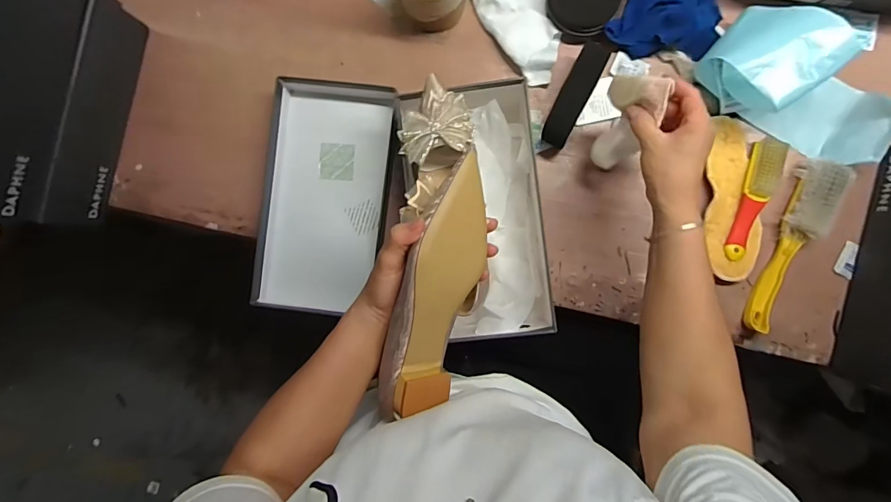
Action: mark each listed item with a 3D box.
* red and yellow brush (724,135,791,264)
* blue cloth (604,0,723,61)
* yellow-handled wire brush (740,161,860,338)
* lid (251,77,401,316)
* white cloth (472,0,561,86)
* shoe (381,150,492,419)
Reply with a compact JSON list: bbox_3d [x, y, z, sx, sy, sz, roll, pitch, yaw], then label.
[{"bbox_3d":[0.393,-0.064,0.546,0.031,0.018,0.156,17,92,3],"label":"red and yellow brush"},{"bbox_3d":[0.274,-0.299,0.544,0.130,0.043,0.097,7,92,3],"label":"blue cloth"},{"bbox_3d":[0.433,-0.007,0.542,0.052,0.029,0.223,28,93,3],"label":"yellow-handled wire brush"},{"bbox_3d":[-0.163,-0.074,0.589,0.161,0.055,0.319,8,92,3],"label":"lid"},{"bbox_3d":[0.095,-0.302,0.575,0.106,0.023,0.155,-7,91,4],"label":"white cloth"},{"bbox_3d":[-0.014,0.034,0.410,0.074,0.057,0.254,10,95,-31],"label":"shoe"}]

